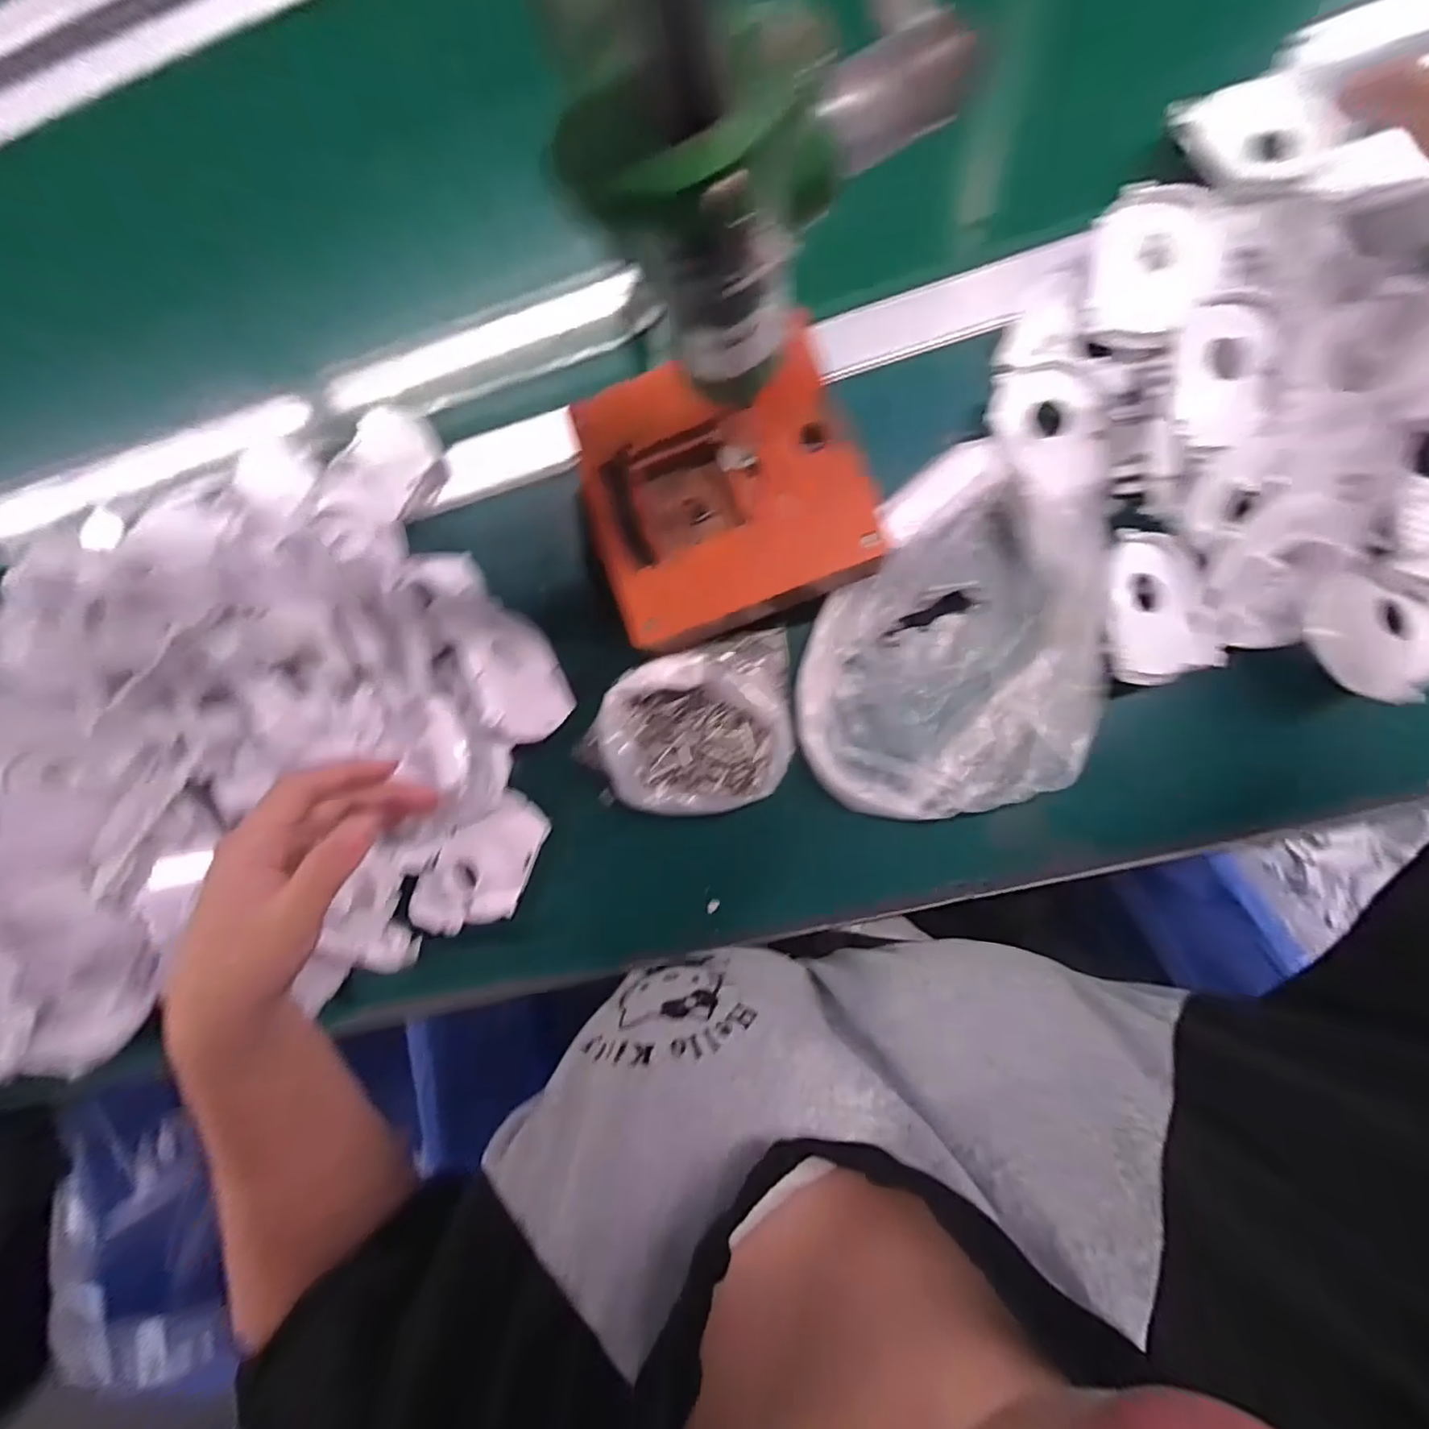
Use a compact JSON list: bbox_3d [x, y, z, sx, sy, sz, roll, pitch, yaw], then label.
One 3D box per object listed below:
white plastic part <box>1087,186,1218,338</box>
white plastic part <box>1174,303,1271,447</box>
[{"bbox_3d":[0.257,-0.264,0.356,0.066,0.017,0.083,3,88,9],"label":"white plastic part"},{"bbox_3d":[0.286,-0.190,0.342,0.044,0.012,0.076,5,88,10],"label":"white plastic part"}]

